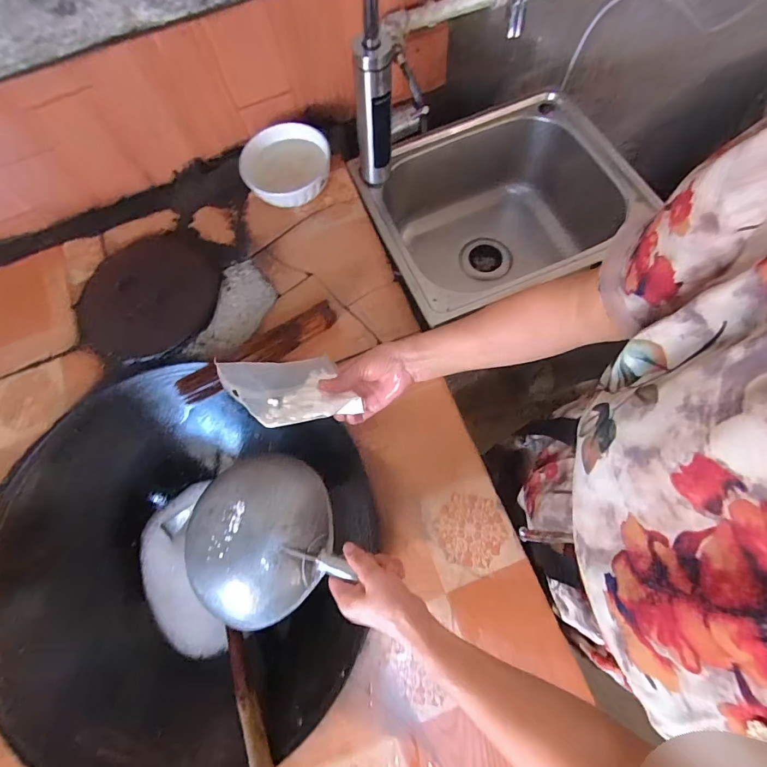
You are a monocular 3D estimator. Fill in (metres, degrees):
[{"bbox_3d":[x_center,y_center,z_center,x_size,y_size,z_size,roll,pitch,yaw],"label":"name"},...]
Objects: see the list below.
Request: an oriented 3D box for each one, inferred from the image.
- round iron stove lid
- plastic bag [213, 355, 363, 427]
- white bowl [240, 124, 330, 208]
[{"bbox_3d":[-0.404,-0.157,0.681,0.221,0.028,0.233,-1,73,2],"label":"round iron stove lid"},{"bbox_3d":[-0.111,0.007,0.491,0.158,0.011,0.105,-7,47,-44],"label":"plastic bag"},{"bbox_3d":[-0.168,-0.373,0.712,0.146,0.077,0.139,-2,68,5],"label":"white bowl"}]

